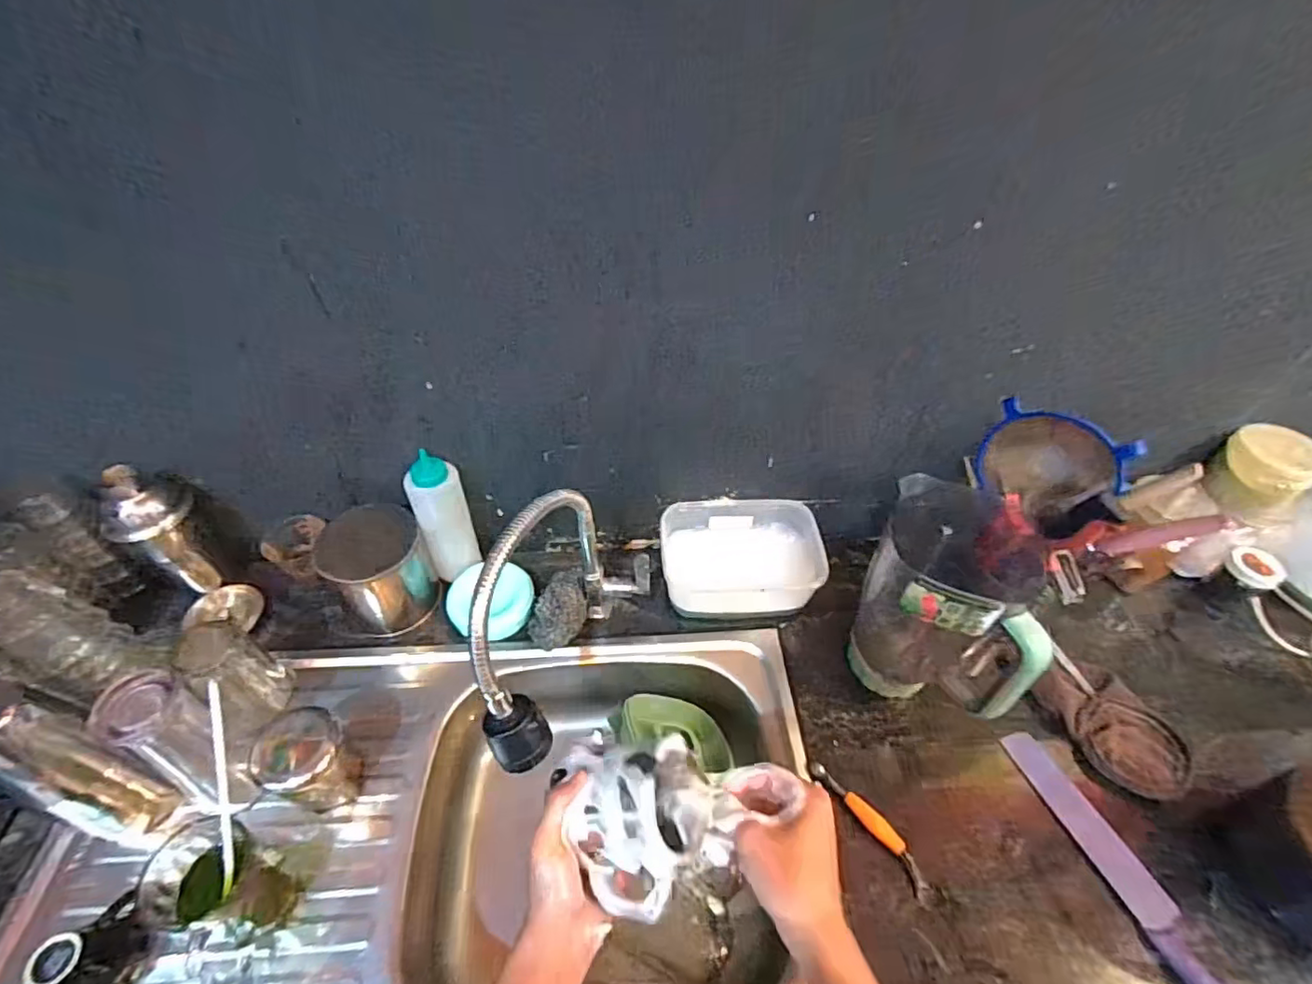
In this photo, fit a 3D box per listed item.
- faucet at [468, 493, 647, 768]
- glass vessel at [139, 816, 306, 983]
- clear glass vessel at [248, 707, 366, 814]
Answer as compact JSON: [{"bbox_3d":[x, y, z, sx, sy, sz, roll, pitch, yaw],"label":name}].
[{"bbox_3d":[-0.098,0.133,0.575,0.095,0.279,0.265,17,49,12],"label":"faucet"},{"bbox_3d":[-0.362,0.341,0.497,0.094,0.120,0.080,35,55,26],"label":"glass vessel"},{"bbox_3d":[-0.333,0.262,0.567,0.074,0.108,0.071,1,48,-1],"label":"clear glass vessel"}]

